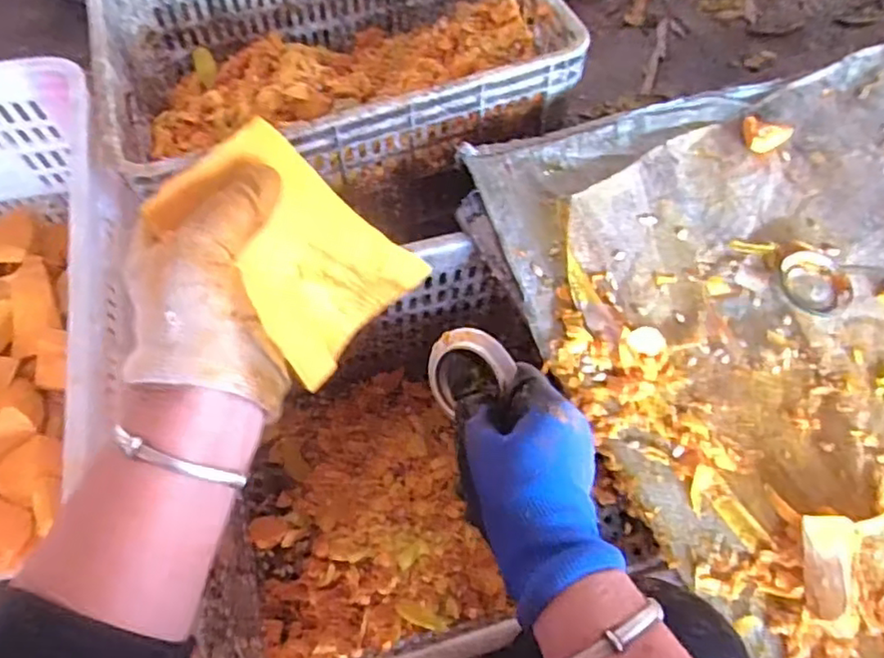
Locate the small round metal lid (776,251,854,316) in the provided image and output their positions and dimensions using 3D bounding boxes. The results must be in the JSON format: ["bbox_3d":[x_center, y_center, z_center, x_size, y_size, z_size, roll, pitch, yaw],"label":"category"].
[{"bbox_3d":[0.344,-0.043,0.577,0.065,0.010,0.059,41,70,15],"label":"small round metal lid"}]

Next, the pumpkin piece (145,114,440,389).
[{"bbox_3d":[-0.079,-0.040,0.327,0.084,0.030,0.120,-47,112,-7],"label":"pumpkin piece"}]

